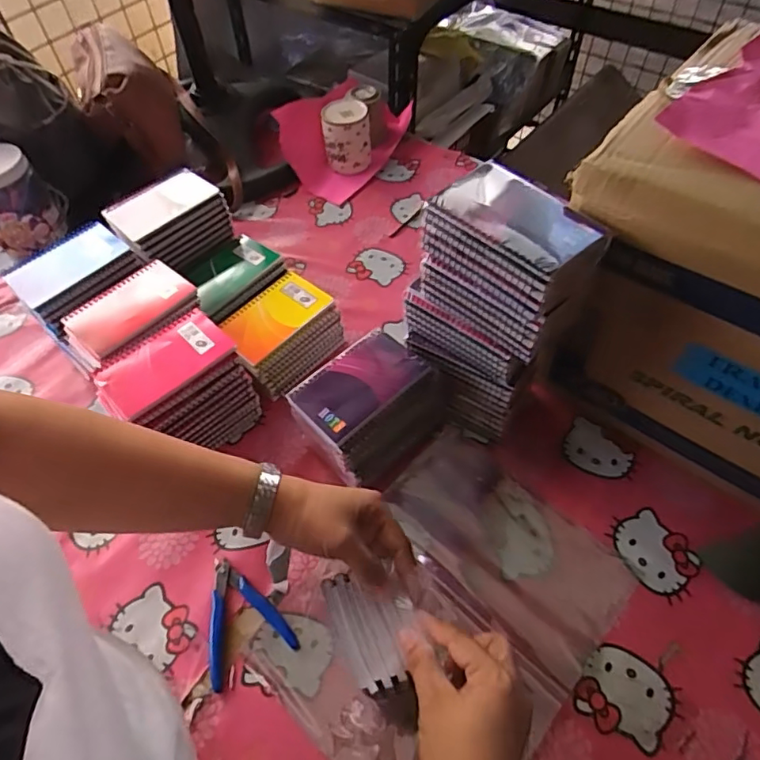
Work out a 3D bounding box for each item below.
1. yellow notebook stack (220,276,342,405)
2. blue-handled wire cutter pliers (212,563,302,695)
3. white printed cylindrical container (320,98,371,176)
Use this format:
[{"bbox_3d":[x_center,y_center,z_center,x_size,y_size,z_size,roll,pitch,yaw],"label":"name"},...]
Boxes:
[{"bbox_3d":[-0.130,-0.057,0.697,0.136,0.079,0.103,-38,61,-23],"label":"yellow notebook stack"},{"bbox_3d":[-0.142,0.232,0.538,0.083,0.010,0.111,-25,56,-15],"label":"blue-handled wire cutter pliers"},{"bbox_3d":[-0.056,-0.420,0.945,0.080,0.107,0.071,-3,55,1],"label":"white printed cylindrical container"}]

